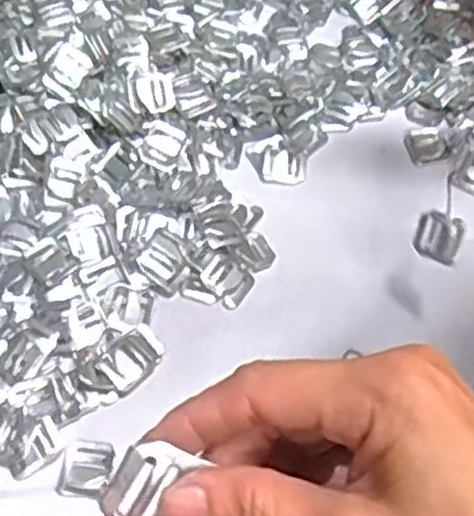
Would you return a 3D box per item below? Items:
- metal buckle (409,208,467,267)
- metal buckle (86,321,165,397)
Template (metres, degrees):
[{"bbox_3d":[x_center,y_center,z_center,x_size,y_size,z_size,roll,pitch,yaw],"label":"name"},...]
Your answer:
[{"bbox_3d":[0.127,-0.014,0.496,0.005,0.030,0.038,17,8,-37],"label":"metal buckle"},{"bbox_3d":[-0.069,0.066,0.501,0.030,0.004,0.051,40,63,21],"label":"metal buckle"}]

